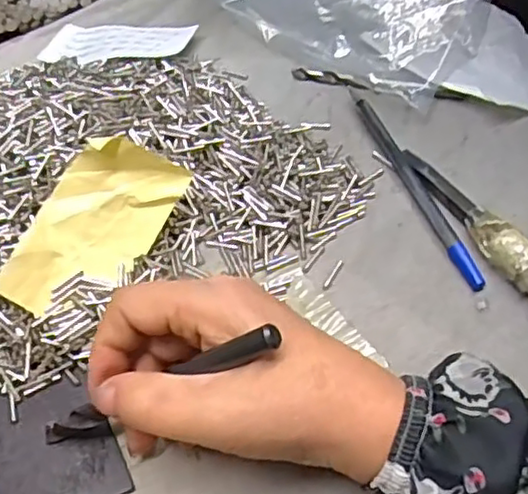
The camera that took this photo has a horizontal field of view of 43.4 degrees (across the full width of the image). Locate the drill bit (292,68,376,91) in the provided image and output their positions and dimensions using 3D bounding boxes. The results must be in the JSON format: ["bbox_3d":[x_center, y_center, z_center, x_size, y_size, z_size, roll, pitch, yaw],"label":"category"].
[{"bbox_3d":[0.042,-0.101,0.400,0.052,0.008,0.007,19,62,19],"label":"drill bit"}]

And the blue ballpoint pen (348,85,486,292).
[{"bbox_3d":[0.076,-0.038,0.349,0.008,0.009,0.142,-22,57,-6],"label":"blue ballpoint pen"}]

